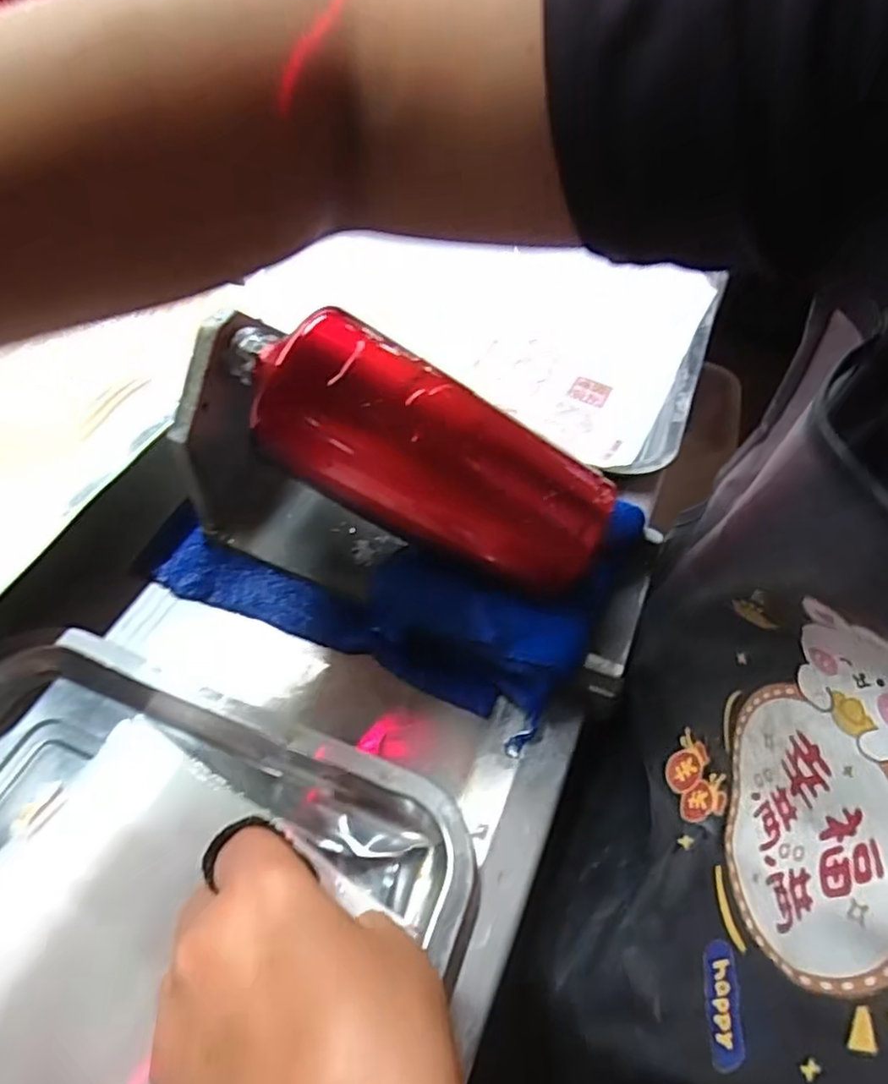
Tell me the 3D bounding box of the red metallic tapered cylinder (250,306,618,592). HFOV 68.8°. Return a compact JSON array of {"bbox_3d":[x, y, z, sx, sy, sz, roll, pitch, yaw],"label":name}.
[{"bbox_3d":[-0.009,-0.044,0.308,0.185,0.054,0.066,29,55,-4],"label":"red metallic tapered cylinder"}]

